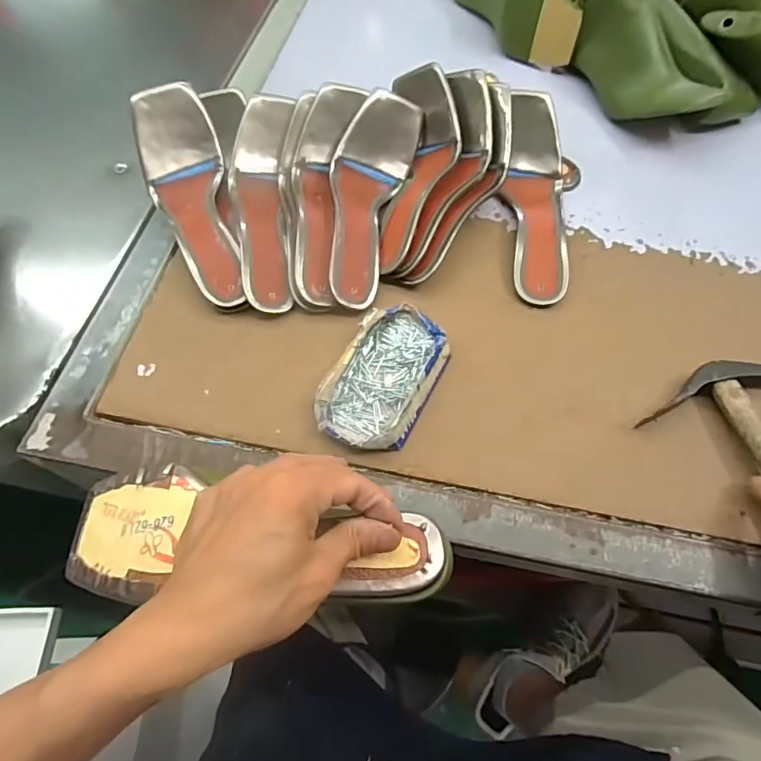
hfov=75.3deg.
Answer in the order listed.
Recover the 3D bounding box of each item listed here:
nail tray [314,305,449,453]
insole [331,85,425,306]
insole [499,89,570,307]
[{"bbox_3d":[0.005,-0.006,0.412,0.078,0.025,0.136,24,64,14],"label":"nail tray"},{"bbox_3d":[-0.015,-0.186,0.474,0.074,0.054,0.227,9,61,6],"label":"insole"},{"bbox_3d":[0.160,-0.181,0.495,0.059,0.047,0.224,2,73,2],"label":"insole"}]

